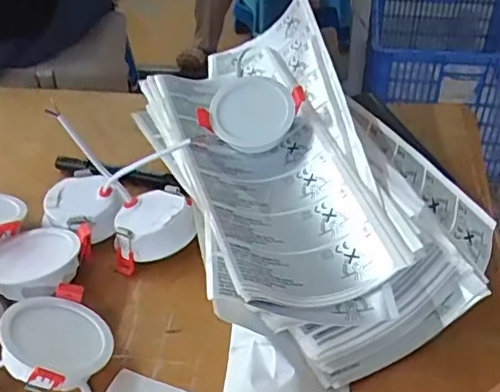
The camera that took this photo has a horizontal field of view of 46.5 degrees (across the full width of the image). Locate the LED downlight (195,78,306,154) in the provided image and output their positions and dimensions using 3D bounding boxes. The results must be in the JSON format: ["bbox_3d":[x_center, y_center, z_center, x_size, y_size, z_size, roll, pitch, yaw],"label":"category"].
[{"bbox_3d":[0.001,-0.073,0.496,0.069,0.021,0.069,31,84,-7],"label":"LED downlight"}]

